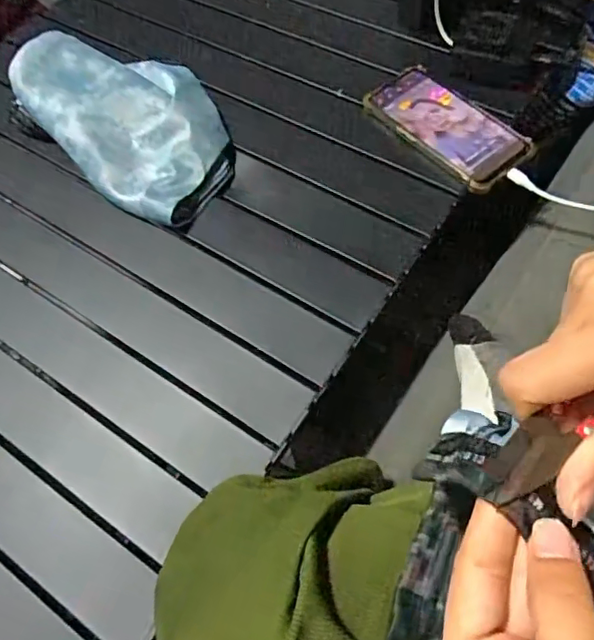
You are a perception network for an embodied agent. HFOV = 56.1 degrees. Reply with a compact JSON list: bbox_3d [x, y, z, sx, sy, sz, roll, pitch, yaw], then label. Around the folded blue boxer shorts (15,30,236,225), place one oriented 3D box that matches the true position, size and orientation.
[{"bbox_3d":[-0.174,-0.213,0.575,0.271,0.046,0.156,39,70,20],"label":"folded blue boxer shorts"}]

